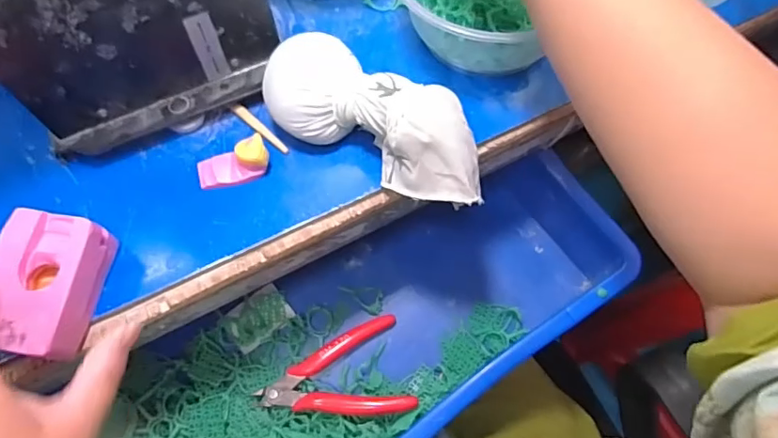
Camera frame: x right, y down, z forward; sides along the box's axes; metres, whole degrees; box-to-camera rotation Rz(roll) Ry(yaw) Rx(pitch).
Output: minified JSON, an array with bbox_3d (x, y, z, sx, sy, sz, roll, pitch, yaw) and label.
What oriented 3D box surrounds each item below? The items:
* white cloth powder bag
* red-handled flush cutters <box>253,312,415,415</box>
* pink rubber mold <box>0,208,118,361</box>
[{"bbox_3d":[-0.007,-0.058,0.314,0.139,0.046,0.055,25,68,11],"label":"white cloth powder bag"},{"bbox_3d":[-0.042,0.124,0.404,0.113,0.015,0.074,-16,66,-7],"label":"red-handled flush cutters"},{"bbox_3d":[-0.182,0.035,0.276,0.046,0.032,0.071,4,65,2],"label":"pink rubber mold"}]

